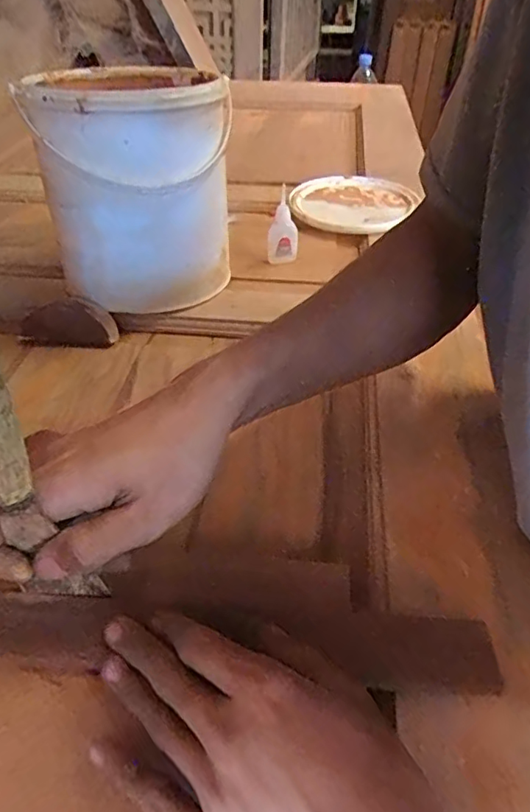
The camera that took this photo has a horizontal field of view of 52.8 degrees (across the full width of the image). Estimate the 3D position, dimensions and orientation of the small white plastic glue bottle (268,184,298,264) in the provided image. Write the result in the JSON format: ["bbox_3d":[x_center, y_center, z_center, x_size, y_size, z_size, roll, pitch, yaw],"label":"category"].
[{"bbox_3d":[0.020,-0.198,0.595,0.031,0.083,0.015,5,41,5],"label":"small white plastic glue bottle"}]

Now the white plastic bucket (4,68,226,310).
[{"bbox_3d":[-0.124,-0.213,0.530,0.169,0.195,0.174,-10,42,-12],"label":"white plastic bucket"}]

